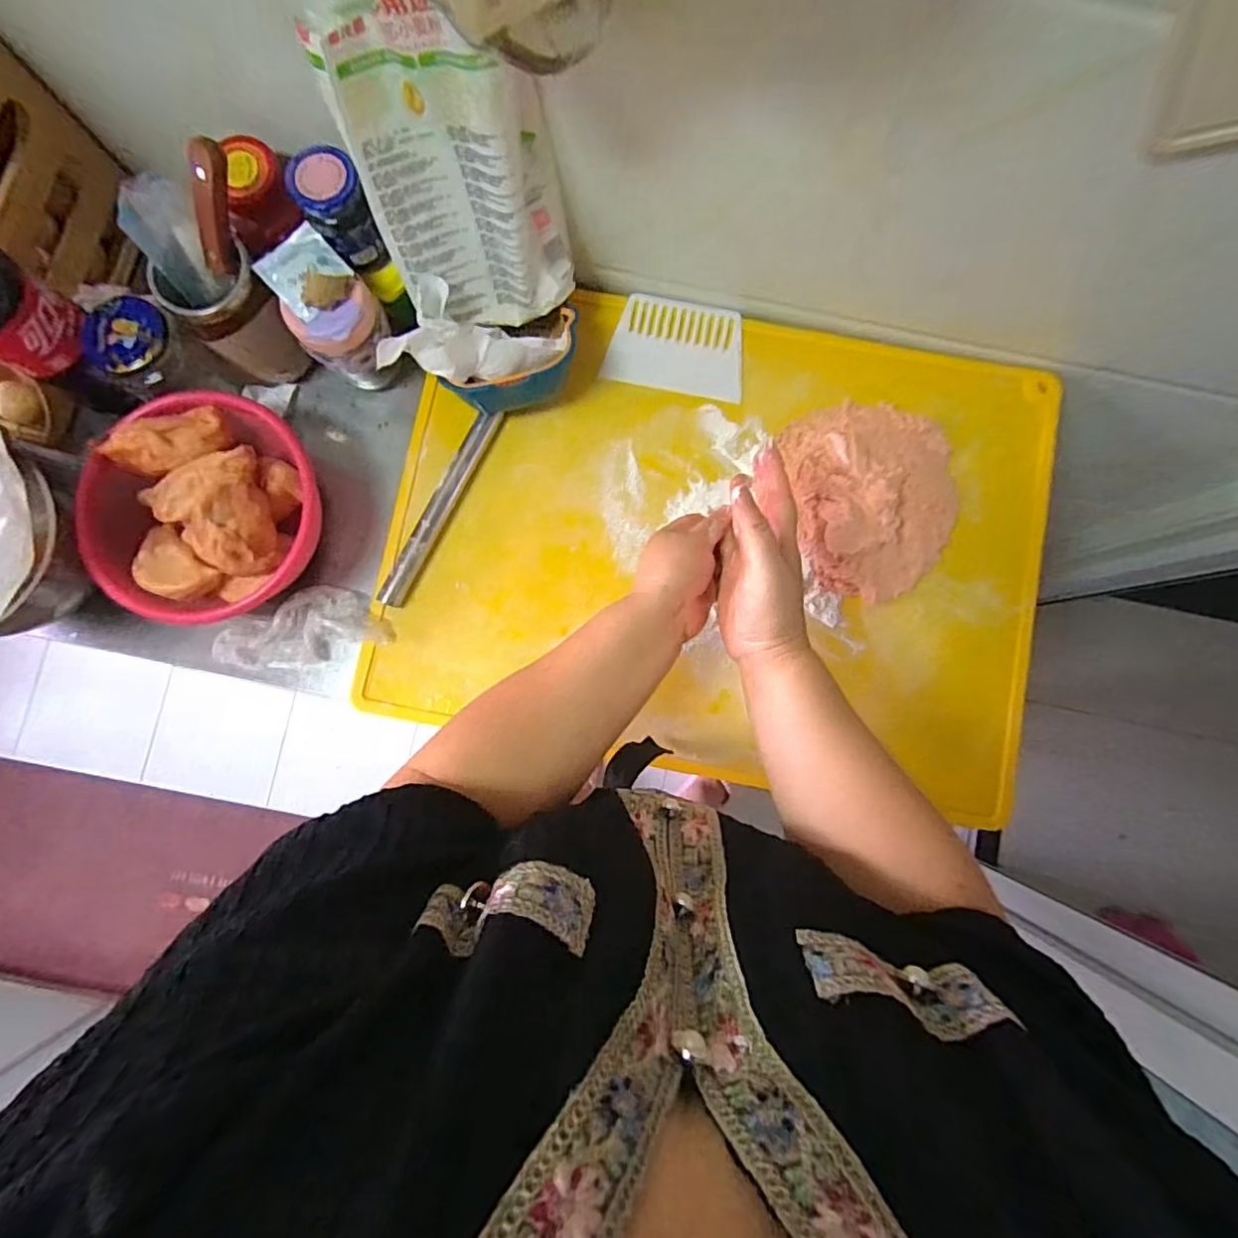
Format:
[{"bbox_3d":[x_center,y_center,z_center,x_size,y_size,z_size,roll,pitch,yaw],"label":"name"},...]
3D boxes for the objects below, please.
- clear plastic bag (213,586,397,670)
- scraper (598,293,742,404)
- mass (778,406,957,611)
[{"bbox_3d":[-0.321,0.009,0.600,0.160,0.035,0.074,-15,82,-3],"label":"clear plastic bag"},{"bbox_3d":[0.066,-0.300,0.643,0.147,0.007,0.098,12,91,0],"label":"scraper"},{"bbox_3d":[0.265,-0.130,0.604,0.187,0.049,0.213,-10,82,-2],"label":"mass"}]

